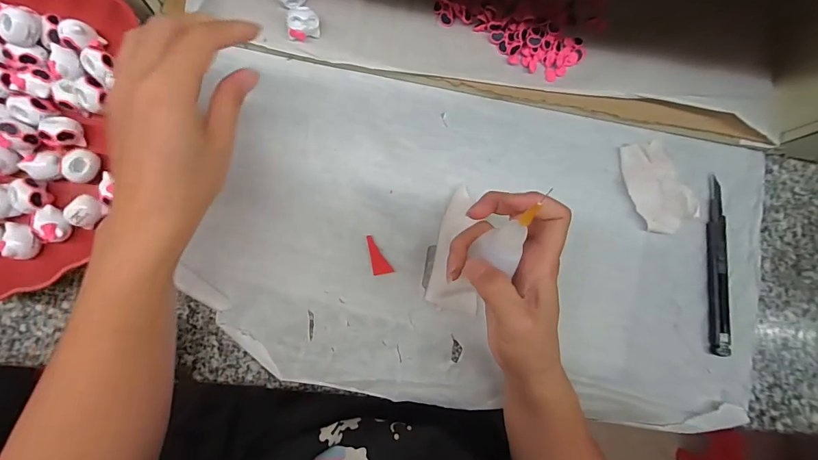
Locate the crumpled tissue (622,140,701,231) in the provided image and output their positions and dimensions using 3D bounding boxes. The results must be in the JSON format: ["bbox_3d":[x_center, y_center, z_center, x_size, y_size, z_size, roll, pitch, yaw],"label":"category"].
[{"bbox_3d":[0.218,-0.039,0.344,0.052,0.010,0.082,-29,88,-9],"label":"crumpled tissue"}]

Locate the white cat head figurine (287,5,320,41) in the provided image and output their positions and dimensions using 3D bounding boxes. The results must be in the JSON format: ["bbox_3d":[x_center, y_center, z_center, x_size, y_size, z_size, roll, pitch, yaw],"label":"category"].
[{"bbox_3d":[-0.084,-0.163,0.310,0.022,0.021,0.019,3,84,-6],"label":"white cat head figurine"}]

